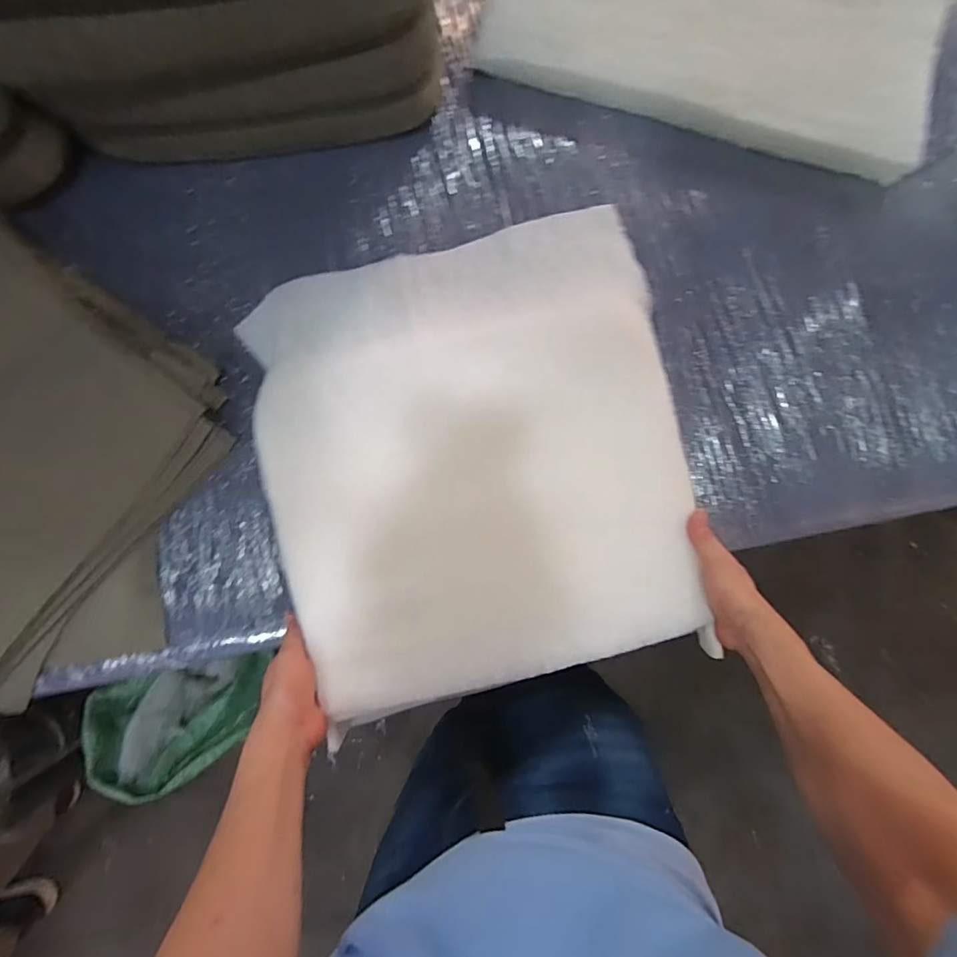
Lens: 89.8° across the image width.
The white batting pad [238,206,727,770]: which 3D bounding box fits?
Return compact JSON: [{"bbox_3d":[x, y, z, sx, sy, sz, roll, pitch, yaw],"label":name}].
[{"bbox_3d":[-0.003,-0.028,0.541,0.448,0.055,0.498,-10,88,-2],"label":"white batting pad"}]

